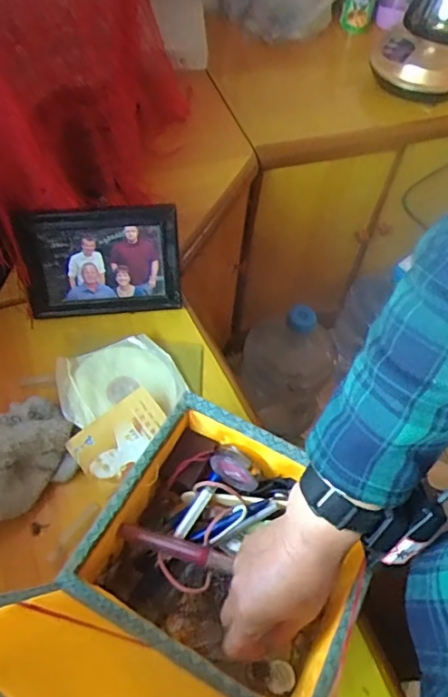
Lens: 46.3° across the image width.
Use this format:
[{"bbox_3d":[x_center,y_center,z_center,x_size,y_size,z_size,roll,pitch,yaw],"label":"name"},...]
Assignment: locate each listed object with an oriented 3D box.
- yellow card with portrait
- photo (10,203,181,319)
[{"bbox_3d":[-0.109,0.092,0.554,0.101,0.005,0.061,-38,86,-20],"label":"yellow card with portrait"},{"bbox_3d":[-0.145,-0.102,0.627,0.179,0.133,0.014,-5,33,-8],"label":"photo"}]

